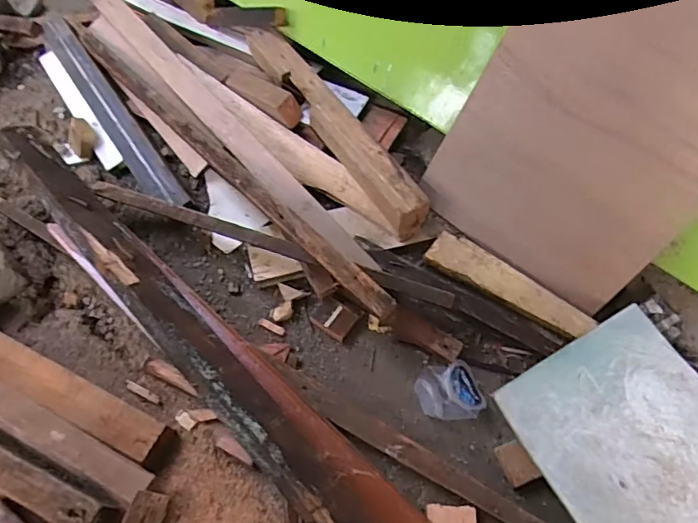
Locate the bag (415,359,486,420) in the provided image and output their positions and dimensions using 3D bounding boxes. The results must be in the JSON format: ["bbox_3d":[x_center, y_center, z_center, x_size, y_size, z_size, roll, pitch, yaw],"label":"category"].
[{"bbox_3d":[0.136,0.176,0.712,0.090,0.034,0.077,-1,59,0],"label":"bag"}]

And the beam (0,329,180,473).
[{"bbox_3d":[-0.489,0.125,0.728,0.576,0.059,0.052,24,63,12],"label":"beam"}]

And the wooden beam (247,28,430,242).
[{"bbox_3d":[-0.034,-0.238,0.899,0.065,0.068,0.488,-30,65,-16],"label":"wooden beam"}]

